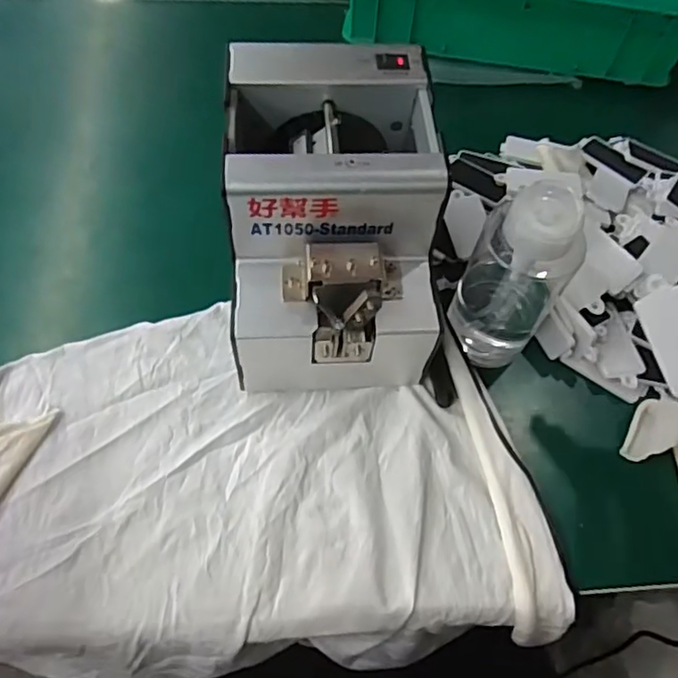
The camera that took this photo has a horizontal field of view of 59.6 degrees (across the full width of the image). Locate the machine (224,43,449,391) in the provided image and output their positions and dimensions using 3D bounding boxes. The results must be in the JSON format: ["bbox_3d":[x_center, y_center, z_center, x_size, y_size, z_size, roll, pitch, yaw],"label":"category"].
[{"bbox_3d":[-0.006,-0.075,0.393,0.125,0.140,0.181,-2,62,-5],"label":"machine"}]

